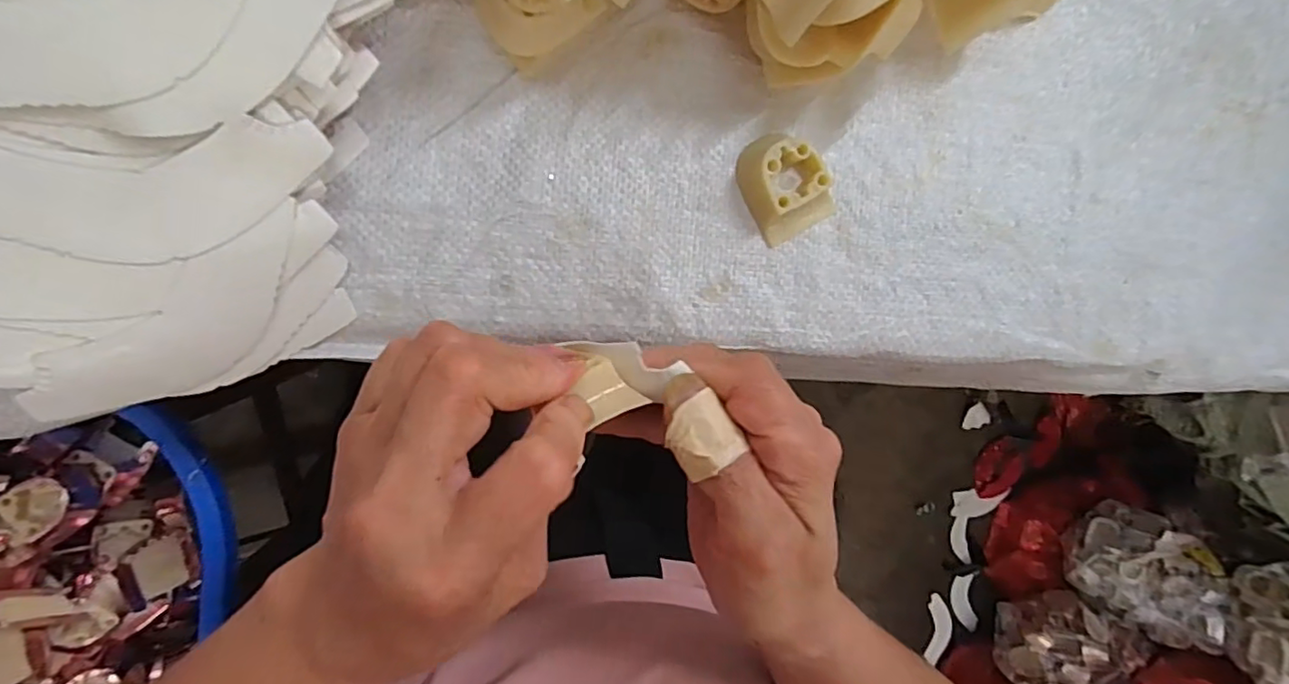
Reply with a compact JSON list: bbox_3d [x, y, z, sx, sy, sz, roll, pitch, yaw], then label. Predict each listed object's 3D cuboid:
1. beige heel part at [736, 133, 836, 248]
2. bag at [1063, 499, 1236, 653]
[{"bbox_3d":[0.066,-0.073,0.271,0.038,0.018,0.047,-29,96,-8],"label":"beige heel part"},{"bbox_3d":[0.797,0.366,0.941,0.170,0.154,0.168,31,87,-10],"label":"bag"}]

